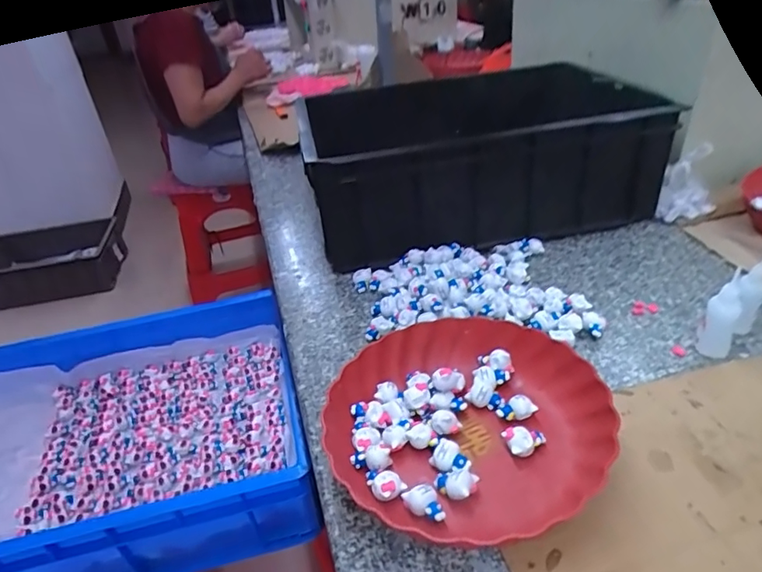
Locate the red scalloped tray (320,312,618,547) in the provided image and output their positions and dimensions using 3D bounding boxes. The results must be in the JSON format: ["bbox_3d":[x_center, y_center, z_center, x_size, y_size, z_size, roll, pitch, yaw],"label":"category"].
[{"bbox_3d":[0.074,0.120,0.464,0.241,0.050,0.225,-5,34,3],"label":"red scalloped tray"}]

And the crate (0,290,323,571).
[{"bbox_3d":[-0.476,0.235,0.744,0.711,0.130,0.414,-13,35,-8],"label":"crate"}]

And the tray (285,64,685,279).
[{"bbox_3d":[0.131,-0.197,0.787,0.472,0.178,0.322,-12,35,-6],"label":"tray"}]

